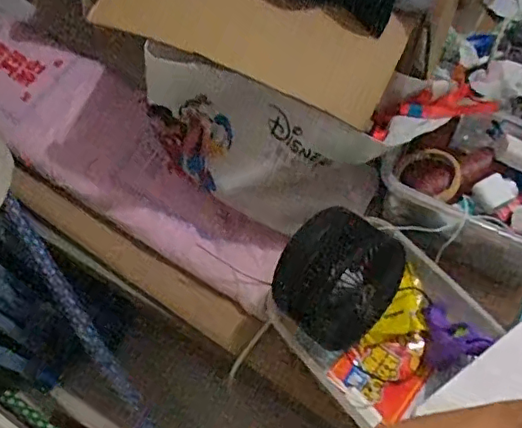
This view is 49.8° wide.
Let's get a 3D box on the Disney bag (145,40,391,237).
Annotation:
[{"bbox_3d":[-0.003,-0.082,0.761,0.335,0.209,0.070,21,54,1],"label":"Disney bag"}]

